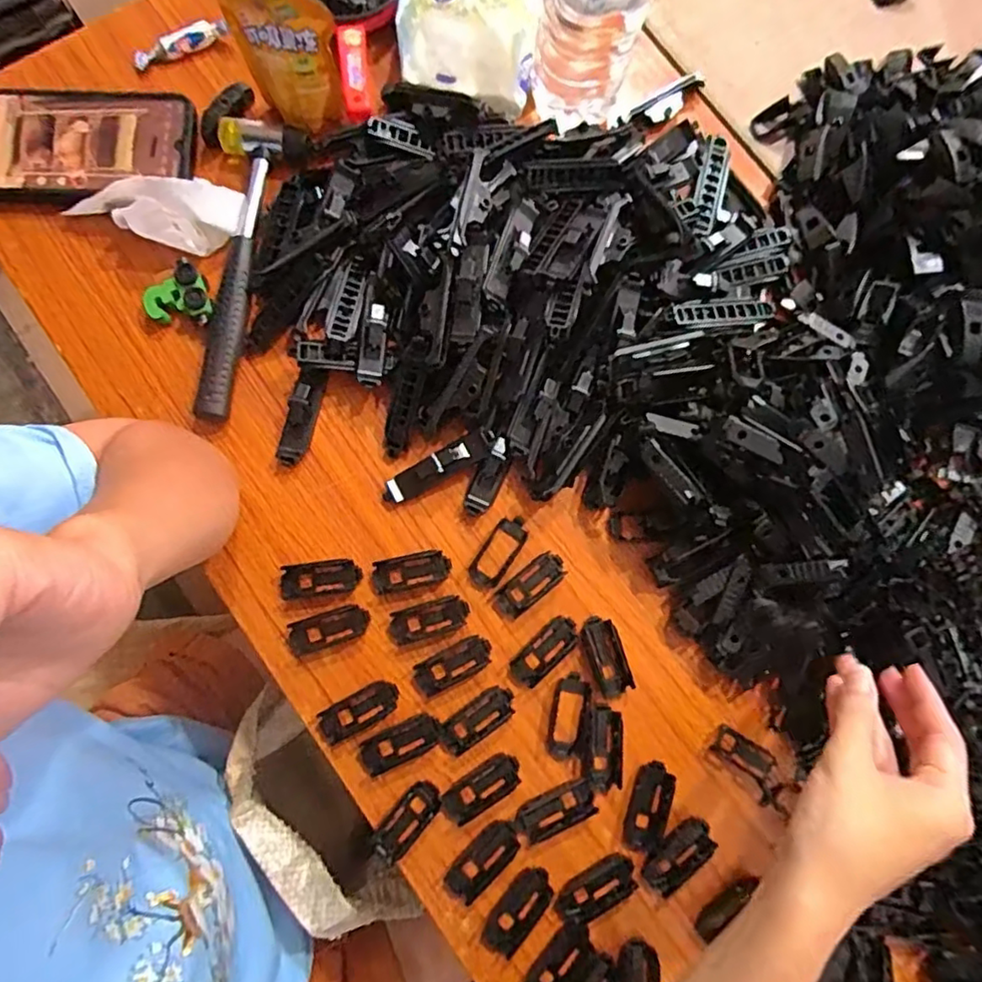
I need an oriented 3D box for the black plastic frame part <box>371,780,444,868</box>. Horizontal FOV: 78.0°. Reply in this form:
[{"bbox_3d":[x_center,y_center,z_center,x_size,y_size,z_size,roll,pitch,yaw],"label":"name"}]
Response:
[{"bbox_3d":[-0.051,0.200,0.366,0.022,0.011,0.048,41,81,4],"label":"black plastic frame part"}]

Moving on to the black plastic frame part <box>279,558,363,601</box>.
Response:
[{"bbox_3d":[-0.110,0.057,0.390,0.050,0.011,0.022,-7,81,-4],"label":"black plastic frame part"}]

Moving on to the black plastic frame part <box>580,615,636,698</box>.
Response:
[{"bbox_3d":[0.075,0.107,0.393,0.022,0.007,0.050,-16,81,-6],"label":"black plastic frame part"}]

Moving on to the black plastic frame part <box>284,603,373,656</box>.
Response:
[{"bbox_3d":[-0.103,0.089,0.386,0.051,0.006,0.021,-18,82,-6],"label":"black plastic frame part"}]

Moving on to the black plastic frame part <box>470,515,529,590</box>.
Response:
[{"bbox_3d":[0.006,0.040,0.401,0.021,0.004,0.052,36,80,3],"label":"black plastic frame part"}]

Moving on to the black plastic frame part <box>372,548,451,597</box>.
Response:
[{"bbox_3d":[-0.052,0.053,0.395,0.050,0.009,0.022,-12,81,-5],"label":"black plastic frame part"}]

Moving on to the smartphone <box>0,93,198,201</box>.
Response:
[{"bbox_3d":[-0.292,-0.241,0.418,0.170,0.008,0.076,0,80,-3],"label":"smartphone"}]

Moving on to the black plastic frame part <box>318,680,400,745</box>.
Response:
[{"bbox_3d":[-0.082,0.137,0.375,0.050,0.007,0.022,-28,83,-7],"label":"black plastic frame part"}]

